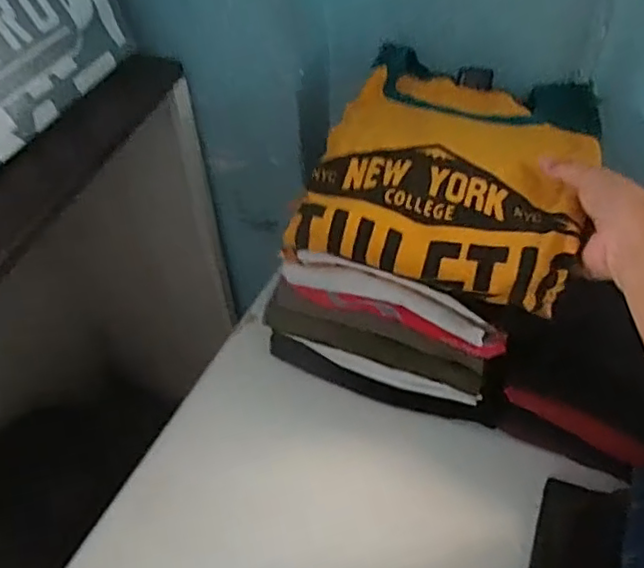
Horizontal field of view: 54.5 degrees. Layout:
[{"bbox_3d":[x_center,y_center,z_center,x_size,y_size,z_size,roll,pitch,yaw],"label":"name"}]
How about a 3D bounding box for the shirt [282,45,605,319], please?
[{"bbox_3d":[0.113,-0.104,0.513,0.205,0.038,0.250,17,54,15],"label":"shirt"}]

